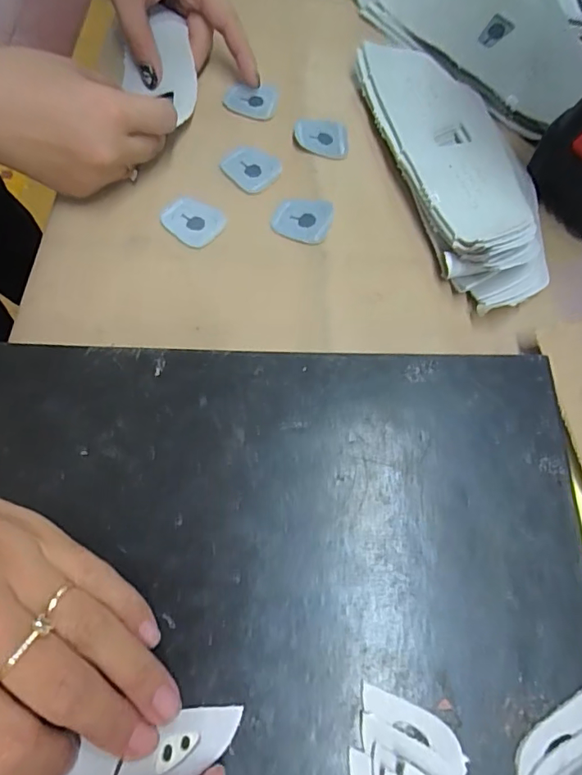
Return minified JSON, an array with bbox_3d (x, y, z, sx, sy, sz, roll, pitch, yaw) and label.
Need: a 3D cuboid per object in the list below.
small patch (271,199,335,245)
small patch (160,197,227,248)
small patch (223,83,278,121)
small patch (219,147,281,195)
[{"bbox_3d":[0.007,-0.108,0.319,0.037,0.007,0.030,19,67,7],"label":"small patch"},{"bbox_3d":[-0.063,-0.107,0.318,0.037,0.004,0.030,32,69,12],"label":"small patch"},{"bbox_3d":[-0.030,-0.212,0.369,0.040,0.005,0.025,18,91,7],"label":"small patch"},{"bbox_3d":[-0.027,-0.150,0.338,0.034,0.004,0.031,38,71,14],"label":"small patch"}]

